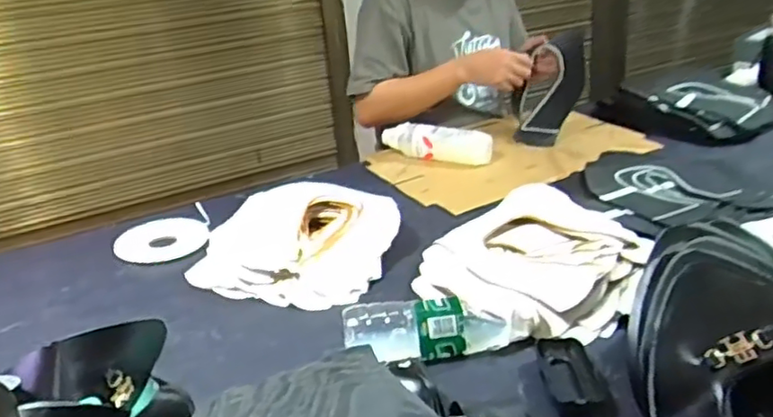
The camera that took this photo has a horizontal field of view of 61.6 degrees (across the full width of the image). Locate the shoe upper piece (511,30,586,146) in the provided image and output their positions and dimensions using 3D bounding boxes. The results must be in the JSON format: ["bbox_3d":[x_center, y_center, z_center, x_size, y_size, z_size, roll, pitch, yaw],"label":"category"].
[{"bbox_3d":[0.336,-0.238,1.339,0.123,0.266,0.049,39,41,18],"label":"shoe upper piece"}]

